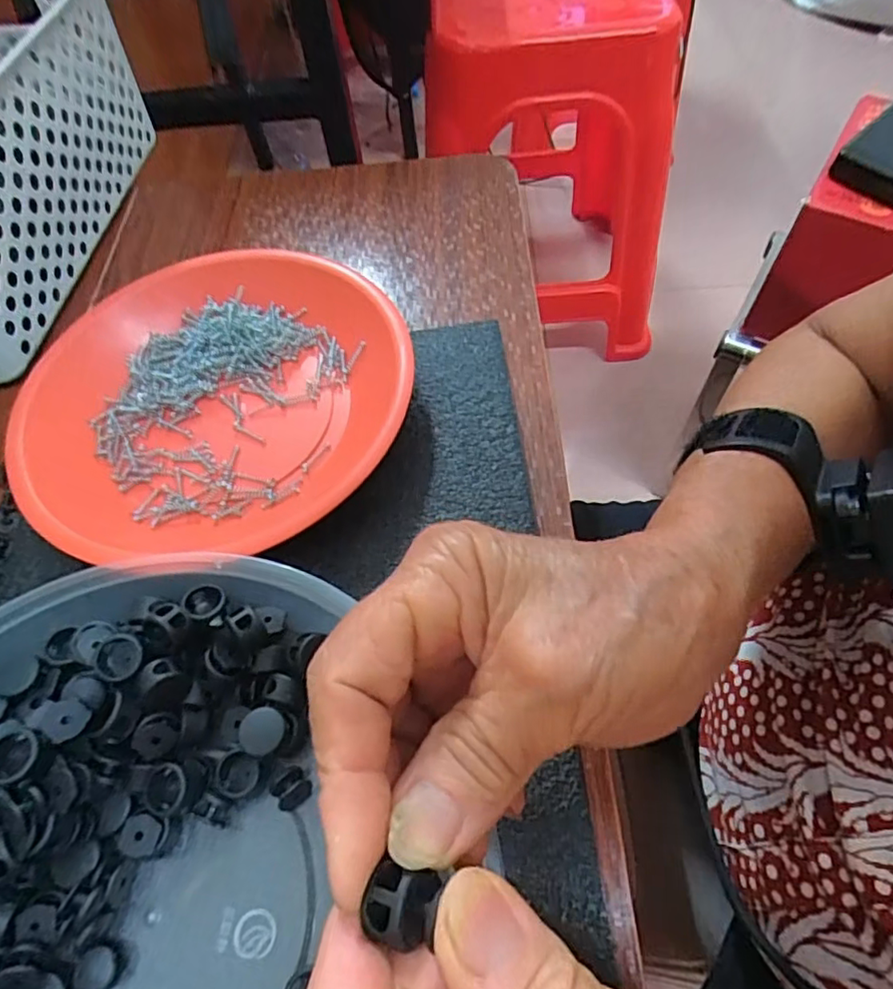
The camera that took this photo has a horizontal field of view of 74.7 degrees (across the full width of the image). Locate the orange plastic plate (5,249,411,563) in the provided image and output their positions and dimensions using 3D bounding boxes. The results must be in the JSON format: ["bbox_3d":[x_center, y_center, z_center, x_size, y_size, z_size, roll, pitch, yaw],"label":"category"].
[{"bbox_3d":[-0.113,-0.047,0.297,0.176,0.028,0.187,-1,60,2],"label":"orange plastic plate"}]

